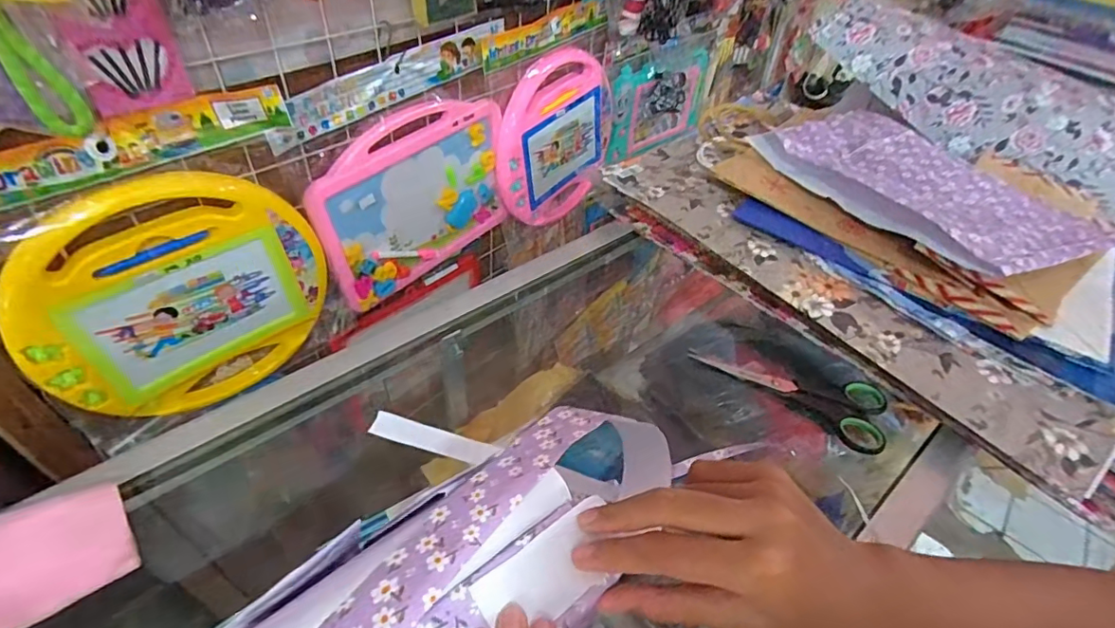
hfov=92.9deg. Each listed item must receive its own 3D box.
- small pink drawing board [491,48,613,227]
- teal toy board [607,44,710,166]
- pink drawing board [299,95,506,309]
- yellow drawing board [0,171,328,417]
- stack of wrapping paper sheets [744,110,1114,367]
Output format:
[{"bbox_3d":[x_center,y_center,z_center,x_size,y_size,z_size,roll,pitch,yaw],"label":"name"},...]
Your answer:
[{"bbox_3d":[0.006,-0.288,0.891,0.052,0.252,0.280,32,50,23],"label":"small pink drawing board"},{"bbox_3d":[0.217,-0.424,1.068,0.279,0.176,0.030,-29,55,-31],"label":"teal toy board"},{"bbox_3d":[-0.190,-0.159,0.731,0.031,0.227,0.290,34,51,24],"label":"pink drawing board"},{"bbox_3d":[-0.392,-0.011,0.570,0.283,0.255,0.043,-30,56,-31],"label":"yellow drawing board"},{"bbox_3d":[0.402,-0.120,0.552,0.195,0.043,0.376,-17,48,-20],"label":"stack of wrapping paper sheets"}]

